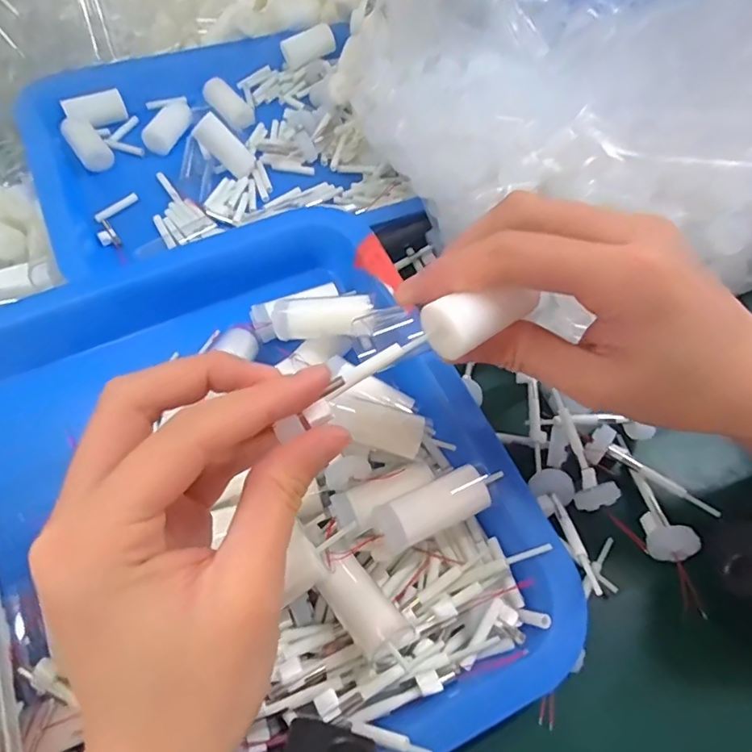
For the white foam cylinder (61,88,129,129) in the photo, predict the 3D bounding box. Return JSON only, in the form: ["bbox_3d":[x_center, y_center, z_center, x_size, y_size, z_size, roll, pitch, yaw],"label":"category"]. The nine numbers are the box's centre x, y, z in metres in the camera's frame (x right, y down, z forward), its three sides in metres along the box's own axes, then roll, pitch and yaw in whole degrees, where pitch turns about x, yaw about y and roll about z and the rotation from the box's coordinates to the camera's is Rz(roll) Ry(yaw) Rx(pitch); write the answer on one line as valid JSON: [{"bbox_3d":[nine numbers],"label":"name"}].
[{"bbox_3d":[-0.201,-0.190,0.385,0.039,0.018,0.019,-27,61,-12],"label":"white foam cylinder"}]

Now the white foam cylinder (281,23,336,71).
[{"bbox_3d":[-0.054,-0.265,0.427,0.041,0.018,0.015,-19,59,-8],"label":"white foam cylinder"}]

